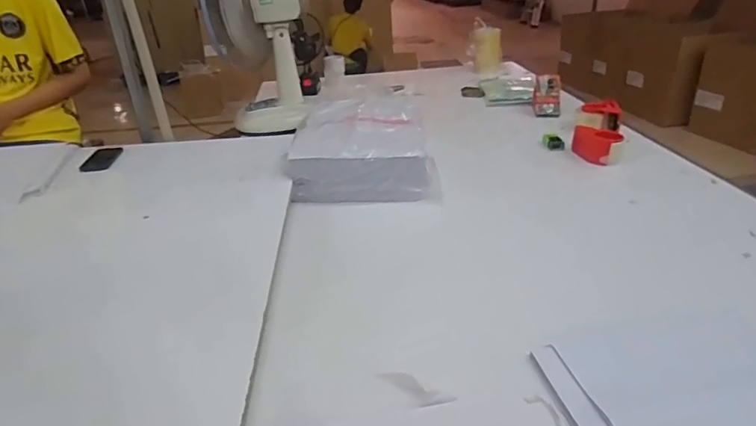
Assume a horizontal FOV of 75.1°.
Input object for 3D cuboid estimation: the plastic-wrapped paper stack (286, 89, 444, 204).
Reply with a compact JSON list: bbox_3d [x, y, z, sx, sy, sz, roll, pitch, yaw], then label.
[{"bbox_3d":[-0.042,-0.186,1.334,0.357,0.112,0.475,-4,28,-1],"label":"plastic-wrapped paper stack"}]

